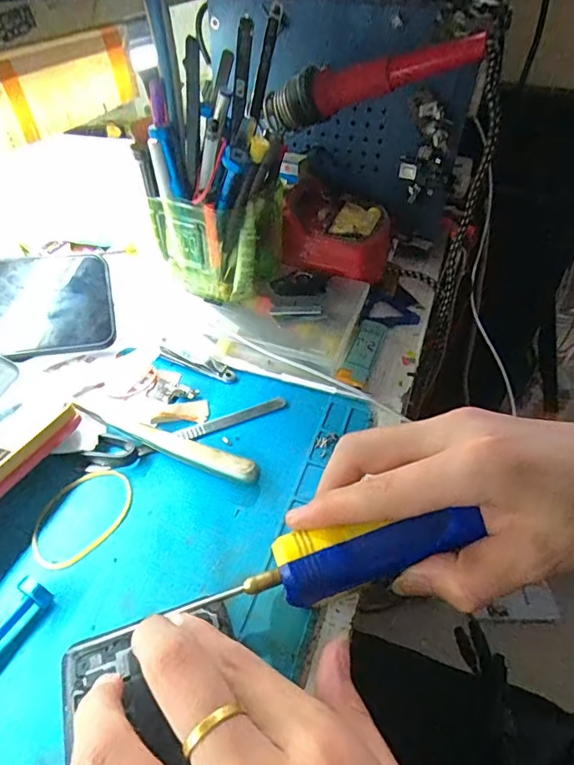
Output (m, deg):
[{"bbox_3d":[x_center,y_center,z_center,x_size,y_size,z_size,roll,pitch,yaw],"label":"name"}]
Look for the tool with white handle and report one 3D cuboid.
[{"bbox_3d":[-0.077,0.034,0.300,0.130,0.013,0.014,18,45,16],"label":"tool with white handle"}]

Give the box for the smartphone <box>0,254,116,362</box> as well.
[{"bbox_3d":[-0.197,-0.053,0.339,0.140,0.007,0.072,-6,78,-14],"label":"smartphone"}]

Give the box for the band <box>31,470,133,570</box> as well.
[{"bbox_3d":[-0.113,0.073,0.269,0.043,0.004,0.062,24,47,22],"label":"band"}]

